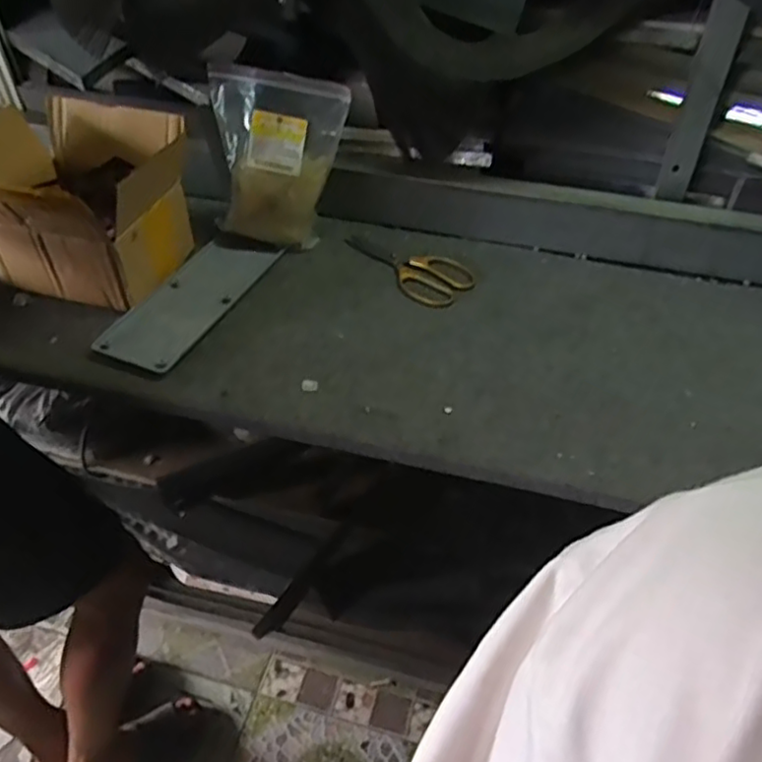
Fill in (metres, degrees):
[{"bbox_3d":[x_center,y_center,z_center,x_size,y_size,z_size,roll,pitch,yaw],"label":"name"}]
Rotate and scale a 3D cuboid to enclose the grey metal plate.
[{"bbox_3d":[-0.234,-0.110,0.824,0.103,0.010,0.278,20,46,12],"label":"grey metal plate"}]

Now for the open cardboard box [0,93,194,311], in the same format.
[{"bbox_3d":[-0.379,-0.220,0.818,0.235,0.171,0.226,12,45,11],"label":"open cardboard box"}]

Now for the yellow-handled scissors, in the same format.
[{"bbox_3d":[0.033,-0.164,0.897,0.196,0.006,0.097,32,52,28],"label":"yellow-handled scissors"}]

